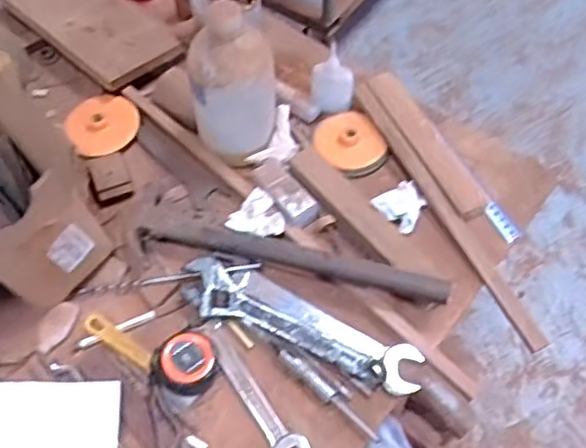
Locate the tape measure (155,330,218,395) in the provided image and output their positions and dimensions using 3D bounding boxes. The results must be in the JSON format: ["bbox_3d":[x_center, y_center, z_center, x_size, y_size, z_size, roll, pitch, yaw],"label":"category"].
[{"bbox_3d":[-0.107,0.139,0.643,0.058,0.041,0.054,0,58,0],"label":"tape measure"}]

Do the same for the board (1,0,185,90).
[{"bbox_3d":[-0.287,-0.290,0.881,0.273,0.020,0.132,40,60,18],"label":"board"}]

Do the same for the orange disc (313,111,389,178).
[{"bbox_3d":[0.072,-0.103,0.820,0.078,0.022,0.097,-27,61,-3],"label":"orange disc"}]

